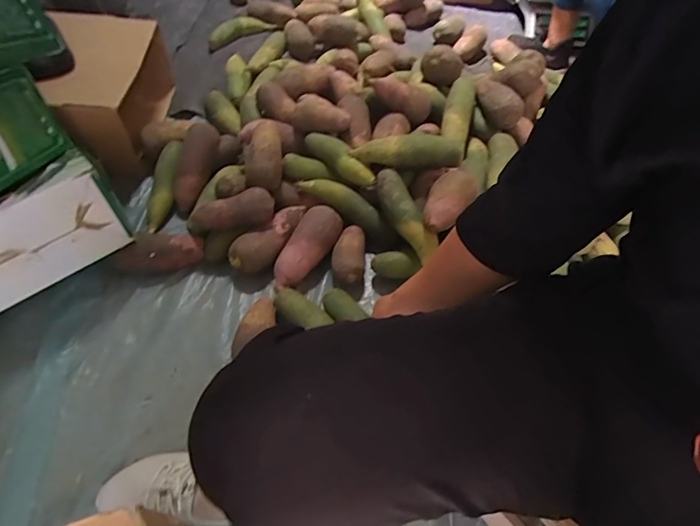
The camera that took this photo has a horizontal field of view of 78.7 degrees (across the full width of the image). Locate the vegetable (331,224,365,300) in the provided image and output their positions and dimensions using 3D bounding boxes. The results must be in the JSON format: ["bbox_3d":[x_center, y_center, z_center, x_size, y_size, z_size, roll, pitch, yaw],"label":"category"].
[{"bbox_3d":[-0.002,-0.007,0.781,0.061,0.047,0.148,4,69,-1],"label":"vegetable"}]

